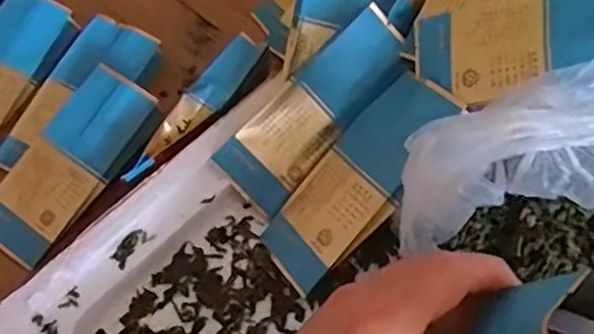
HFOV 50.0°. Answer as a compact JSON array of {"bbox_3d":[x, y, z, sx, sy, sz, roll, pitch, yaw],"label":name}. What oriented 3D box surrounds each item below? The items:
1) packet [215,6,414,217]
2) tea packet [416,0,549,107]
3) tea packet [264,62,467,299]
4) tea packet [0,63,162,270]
[{"bbox_3d":[0.012,-0.032,0.368,0.128,0.010,0.047,-45,103,2],"label":"packet"},{"bbox_3d":[0.112,-0.099,0.349,0.070,0.016,0.142,10,69,34],"label":"tea packet"},{"bbox_3d":[0.033,0.006,0.350,0.129,0.008,0.057,-49,44,4],"label":"tea packet"},{"bbox_3d":[-0.144,-0.002,0.400,0.058,0.007,0.128,35,82,14],"label":"tea packet"}]

